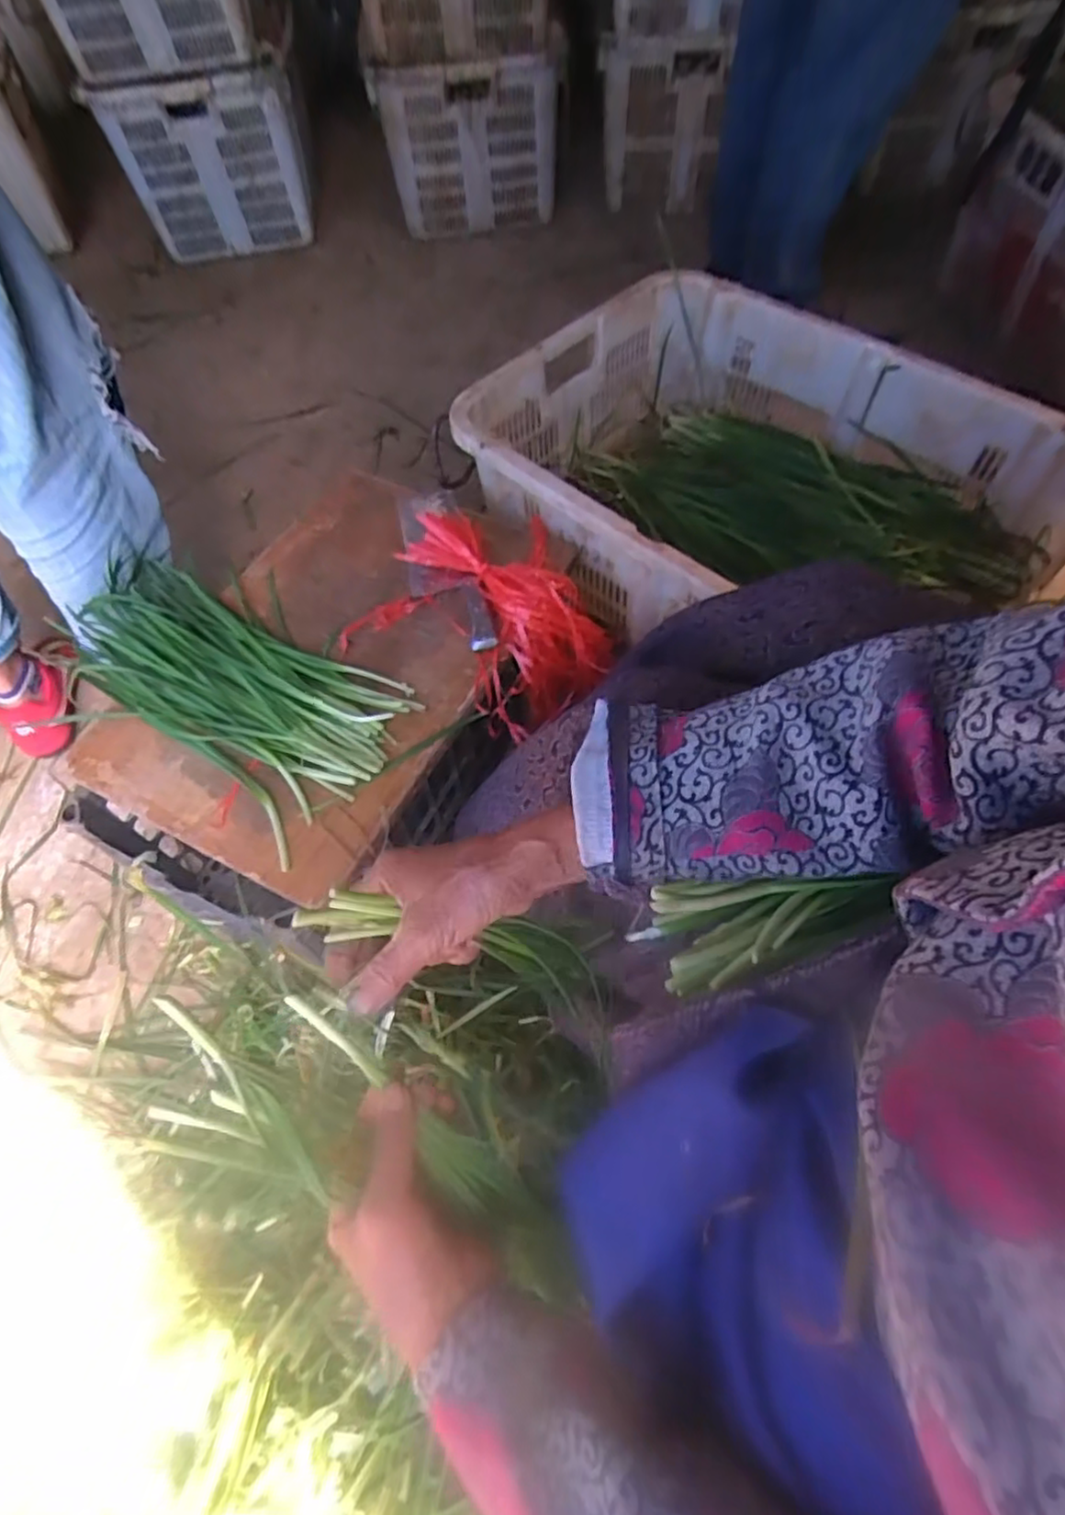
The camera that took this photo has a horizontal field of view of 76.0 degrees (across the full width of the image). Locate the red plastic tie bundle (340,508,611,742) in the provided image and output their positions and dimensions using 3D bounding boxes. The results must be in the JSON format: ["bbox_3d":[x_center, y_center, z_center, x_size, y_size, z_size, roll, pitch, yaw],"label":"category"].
[{"bbox_3d":[-0.045,-0.156,0.794,0.244,0.135,0.265,35,67,21],"label":"red plastic tie bundle"}]

